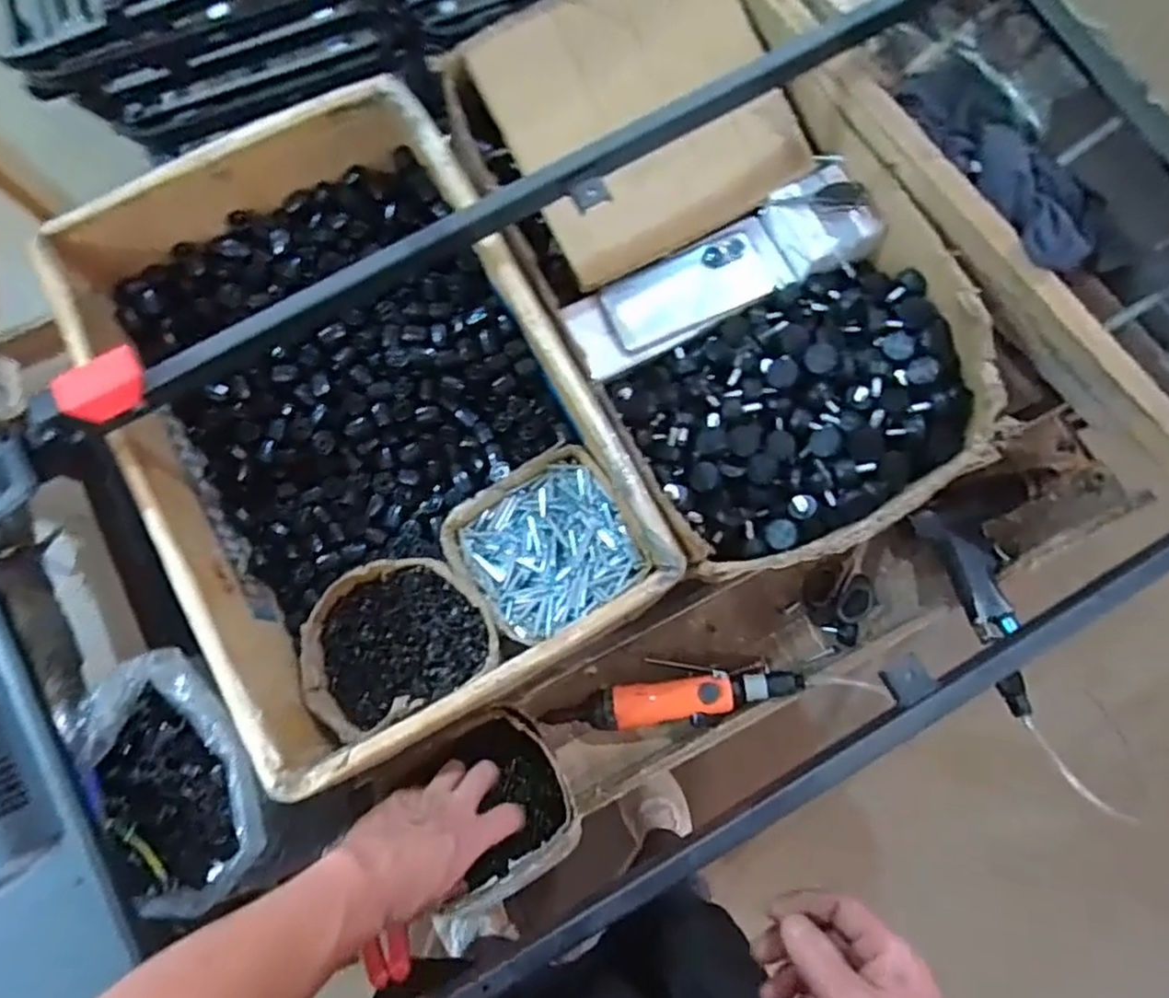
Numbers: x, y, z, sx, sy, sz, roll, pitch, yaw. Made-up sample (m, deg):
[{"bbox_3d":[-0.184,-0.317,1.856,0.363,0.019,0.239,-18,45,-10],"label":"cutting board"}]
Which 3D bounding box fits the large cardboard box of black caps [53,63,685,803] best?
[{"bbox_3d":[-0.199,-0.080,0.635,0.347,0.162,0.541,-30,80,-6],"label":"large cardboard box of black caps"}]

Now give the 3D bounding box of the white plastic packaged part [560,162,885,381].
[{"bbox_3d":[0.132,-0.220,0.688,0.300,0.069,0.093,-25,79,-5],"label":"white plastic packaged part"}]

